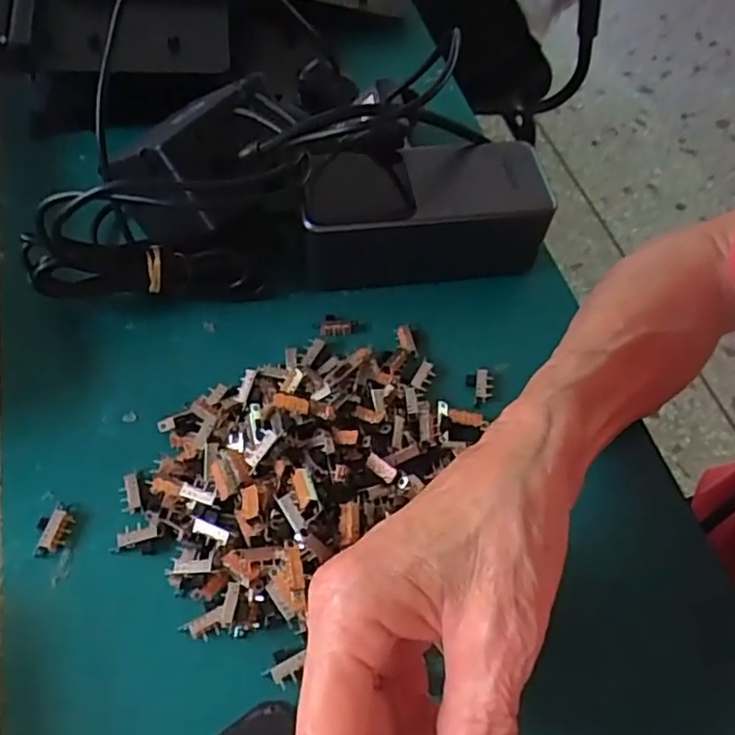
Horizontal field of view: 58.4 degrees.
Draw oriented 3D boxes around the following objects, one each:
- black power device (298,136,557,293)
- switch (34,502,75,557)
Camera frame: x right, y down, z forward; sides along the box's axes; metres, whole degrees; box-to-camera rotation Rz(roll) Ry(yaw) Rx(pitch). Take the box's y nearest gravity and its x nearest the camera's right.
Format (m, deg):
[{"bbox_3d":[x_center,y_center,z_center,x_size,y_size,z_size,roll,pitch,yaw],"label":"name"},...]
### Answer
[{"bbox_3d":[0.028,-0.081,0.347,0.126,0.052,0.062,-6,59,-7],"label":"black power device"},{"bbox_3d":[-0.132,0.068,0.276,0.013,0.005,0.023,11,59,3],"label":"switch"}]

